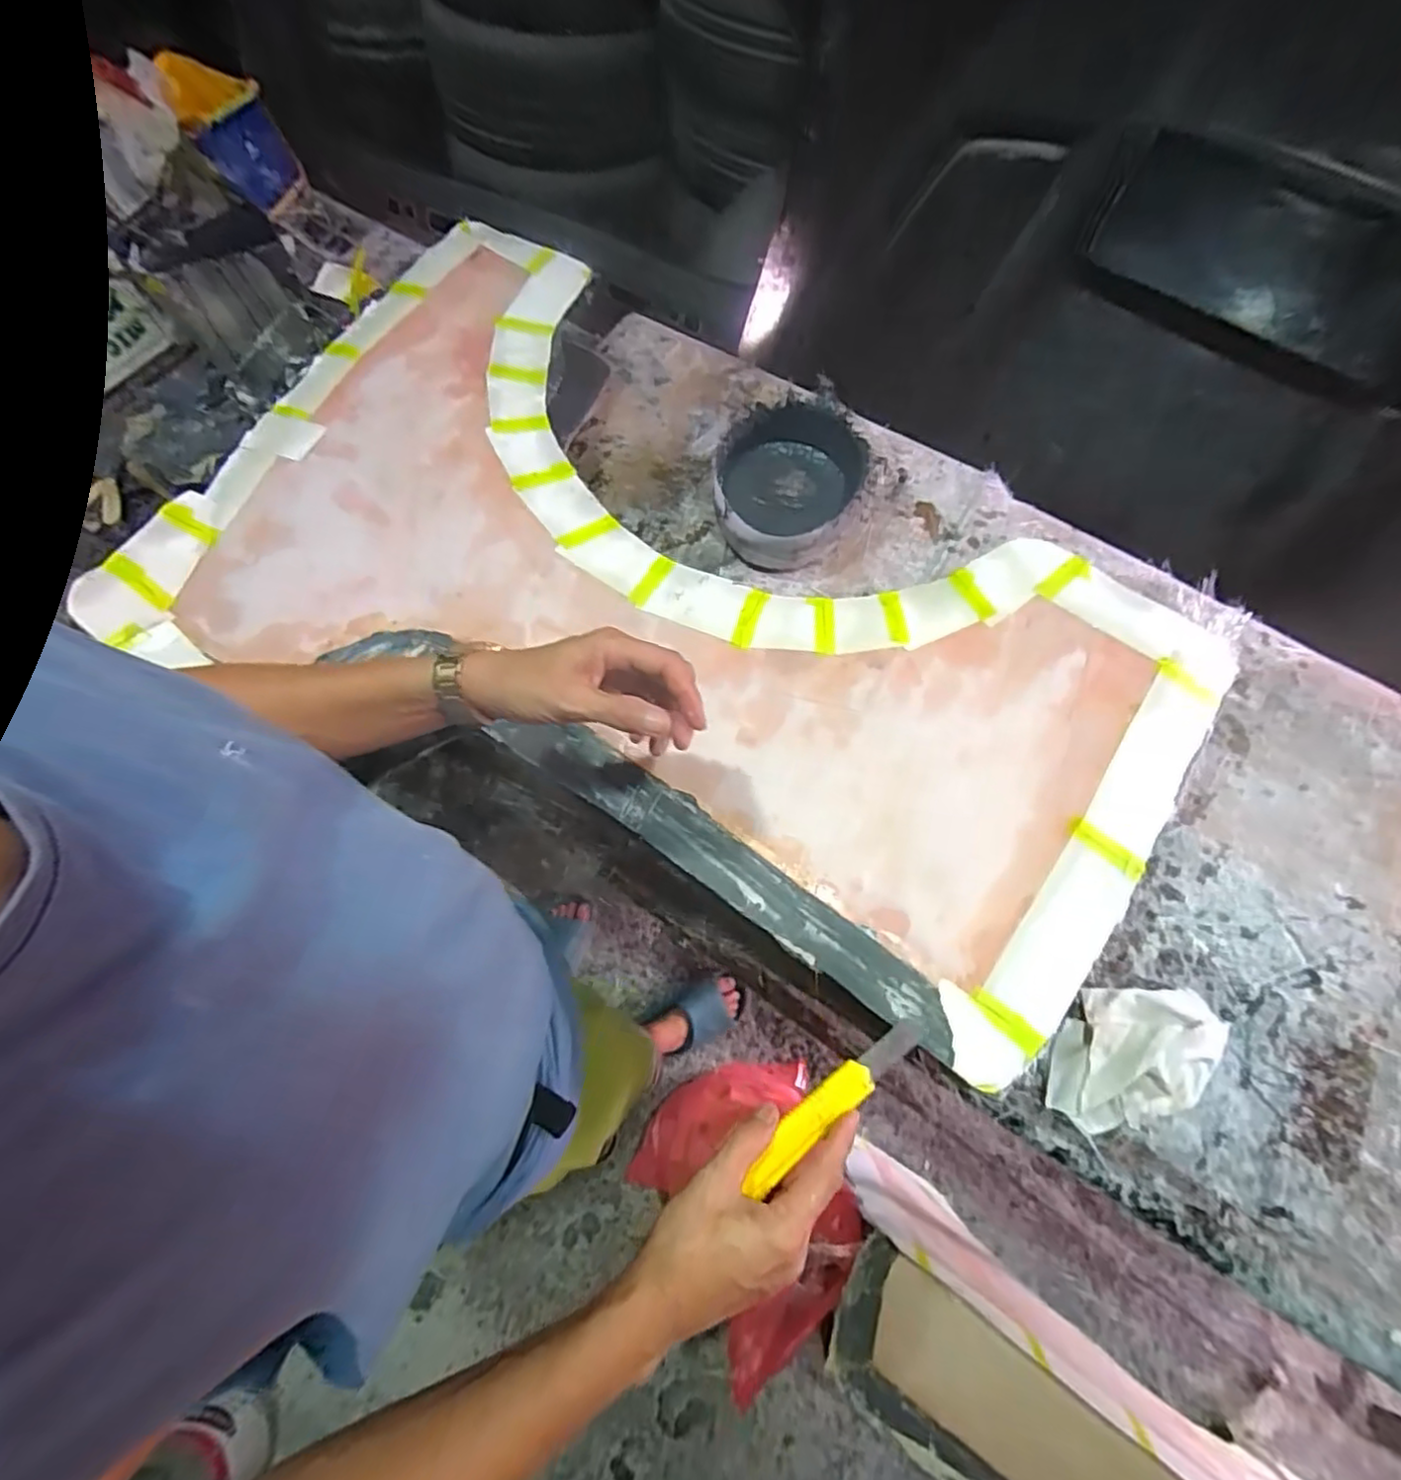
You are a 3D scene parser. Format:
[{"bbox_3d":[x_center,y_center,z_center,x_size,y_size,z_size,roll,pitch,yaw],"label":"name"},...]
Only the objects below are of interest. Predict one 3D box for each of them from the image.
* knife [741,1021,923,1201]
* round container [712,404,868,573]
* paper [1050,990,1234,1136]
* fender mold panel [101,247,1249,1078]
[{"bbox_3d":[0.088,0.233,0.436,0.144,0.011,0.021,-33,73,-19],"label":"knife"},{"bbox_3d":[0.102,-0.294,0.802,0.166,0.102,0.166,0,71,0],"label":"round container"},{"bbox_3d":[0.399,0.291,0.613,0.153,0.030,0.118,3,71,2],"label":"paper"},{"bbox_3d":[-0.051,-0.127,0.609,0.934,0.032,0.557,32,74,11],"label":"fender mold panel"}]

